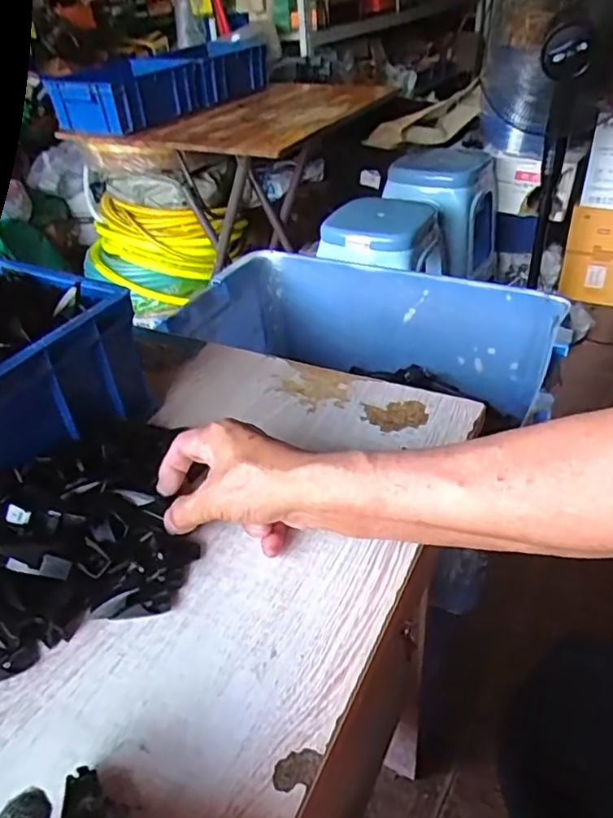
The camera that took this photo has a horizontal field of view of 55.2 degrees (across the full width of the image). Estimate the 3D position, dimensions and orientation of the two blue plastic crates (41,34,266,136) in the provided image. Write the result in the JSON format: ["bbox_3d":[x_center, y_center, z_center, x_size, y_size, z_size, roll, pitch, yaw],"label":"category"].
[{"bbox_3d":[-0.362,-0.874,1.571,0.215,0.146,0.635,16,43,25],"label":"two blue plastic crates"}]

